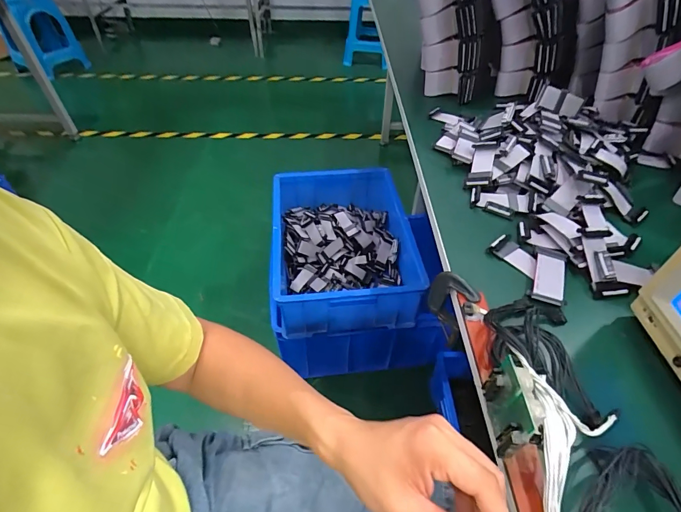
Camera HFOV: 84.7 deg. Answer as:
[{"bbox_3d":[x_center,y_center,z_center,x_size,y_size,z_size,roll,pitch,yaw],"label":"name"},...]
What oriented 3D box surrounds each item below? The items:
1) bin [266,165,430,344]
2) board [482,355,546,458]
[{"bbox_3d":[0.007,-0.032,1.027,0.362,0.183,0.466,-3,47,-4],"label":"bin"},{"bbox_3d":[0.149,0.136,0.326,0.029,0.076,0.064,2,47,2],"label":"board"}]

